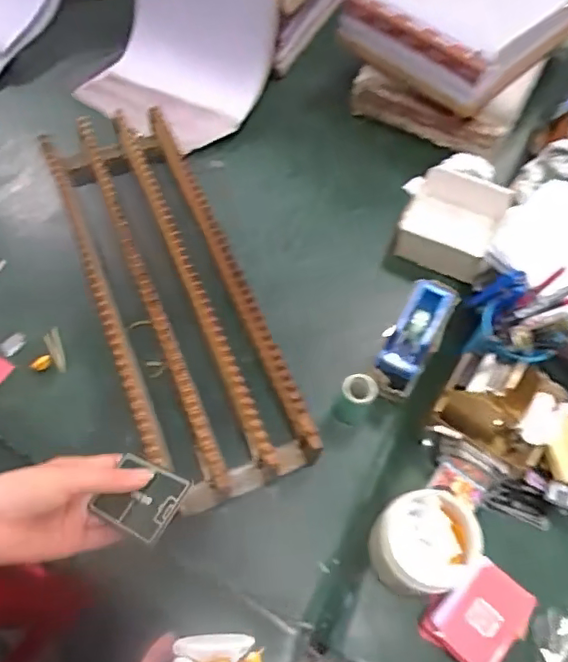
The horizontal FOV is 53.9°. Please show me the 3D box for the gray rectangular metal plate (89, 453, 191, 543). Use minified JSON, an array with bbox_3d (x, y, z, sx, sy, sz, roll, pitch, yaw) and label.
[{"bbox_3d":[-0.104,0.122,0.410,0.068,0.009,0.049,13,68,35],"label":"gray rectangular metal plate"}]

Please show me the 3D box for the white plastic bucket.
[{"bbox_3d":[0.142,0.225,0.585,0.105,0.104,0.095,-21,64,-14],"label":"white plastic bucket"}]

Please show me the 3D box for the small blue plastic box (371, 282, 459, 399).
[{"bbox_3d":[0.157,0.009,0.679,0.063,0.063,0.142,26,66,13],"label":"small blue plastic box"}]

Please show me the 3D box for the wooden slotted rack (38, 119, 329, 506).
[{"bbox_3d":[-0.160,-0.072,0.723,0.181,0.077,0.588,-21,64,-14],"label":"wooden slotted rack"}]

